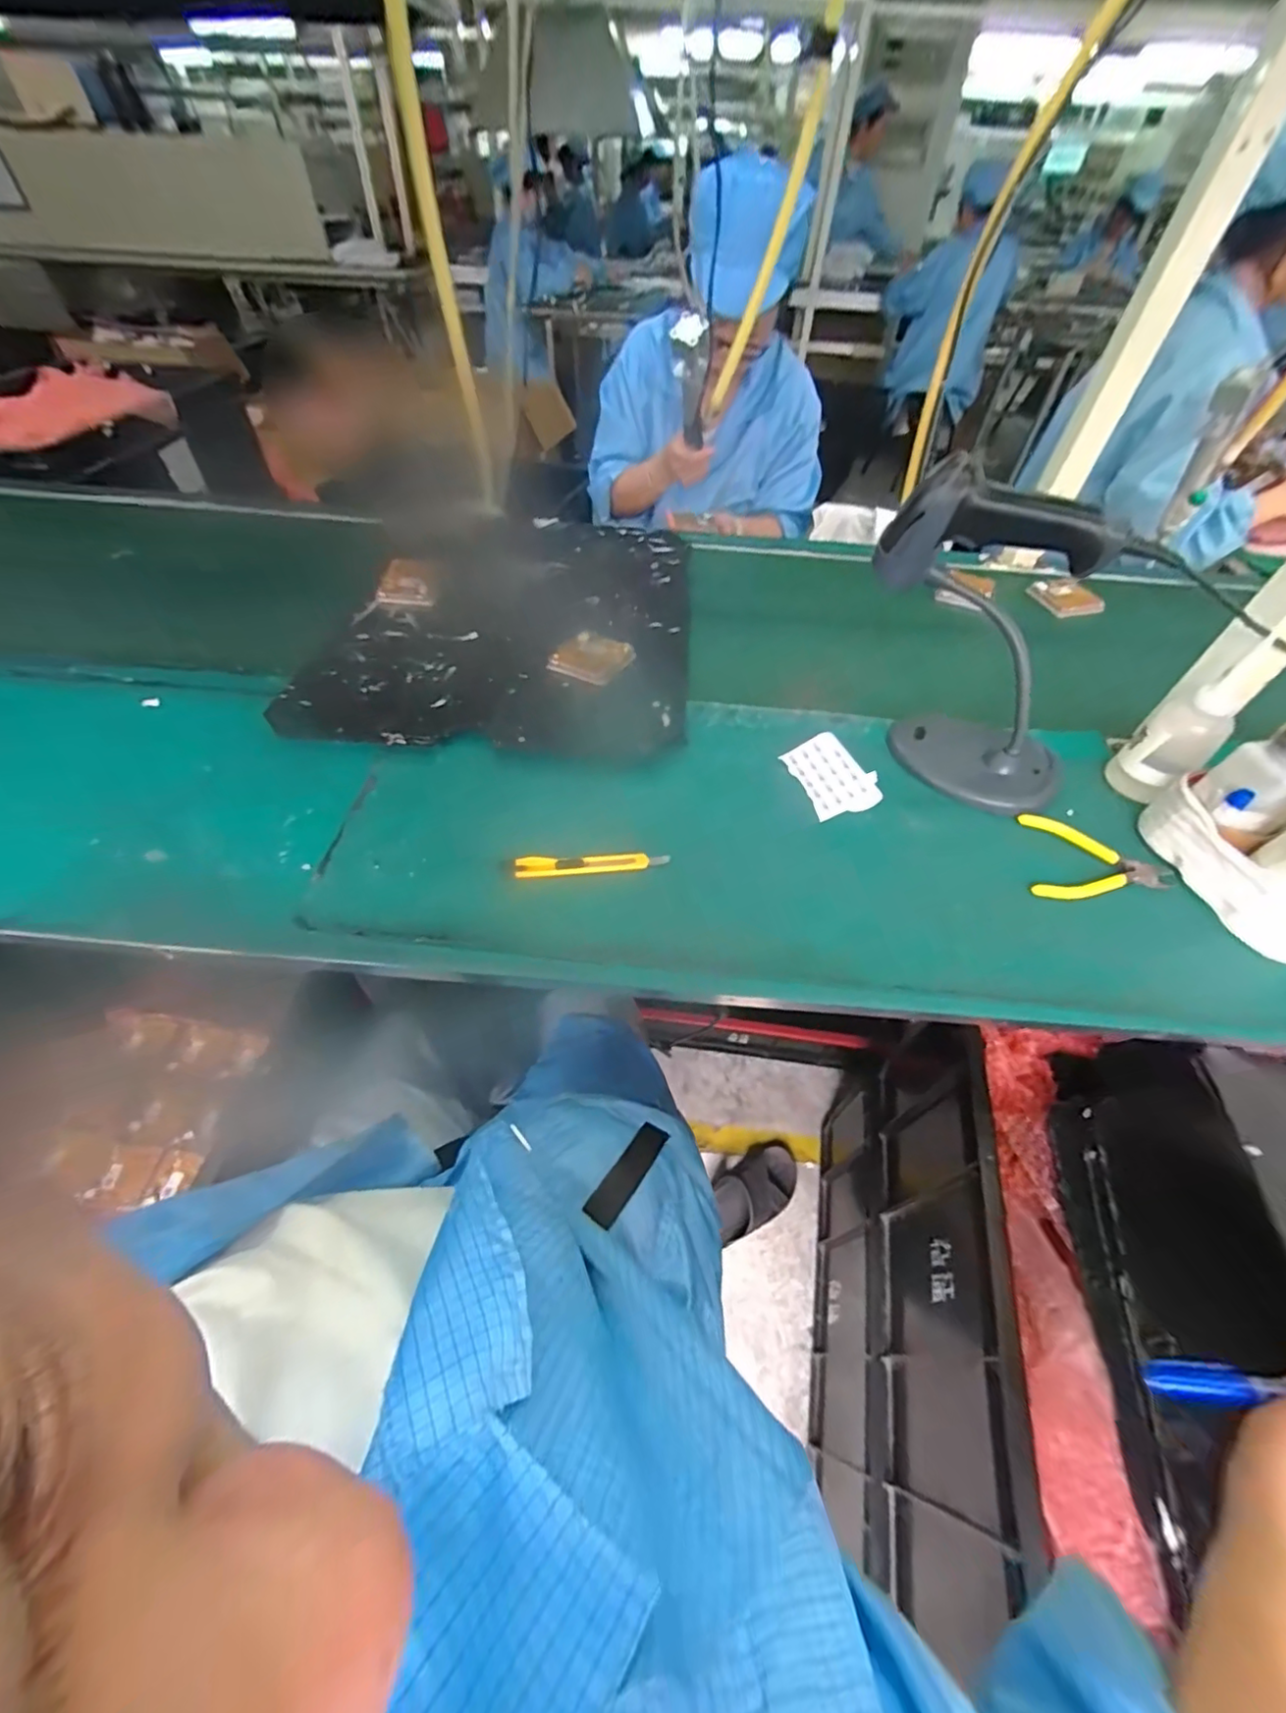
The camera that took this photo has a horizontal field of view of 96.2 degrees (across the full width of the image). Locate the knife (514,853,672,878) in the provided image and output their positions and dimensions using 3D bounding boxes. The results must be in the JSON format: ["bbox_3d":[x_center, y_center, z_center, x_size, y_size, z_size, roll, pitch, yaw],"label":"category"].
[{"bbox_3d":[-0.043,0.007,0.494,0.128,0.011,0.015,-3,51,-5],"label":"knife"}]

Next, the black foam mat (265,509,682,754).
[{"bbox_3d":[-0.156,-0.323,0.742,0.413,0.011,0.540,4,50,0],"label":"black foam mat"}]

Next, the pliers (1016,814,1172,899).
[{"bbox_3d":[0.407,0.008,0.517,0.117,0.006,0.092,13,51,8],"label":"pliers"}]

